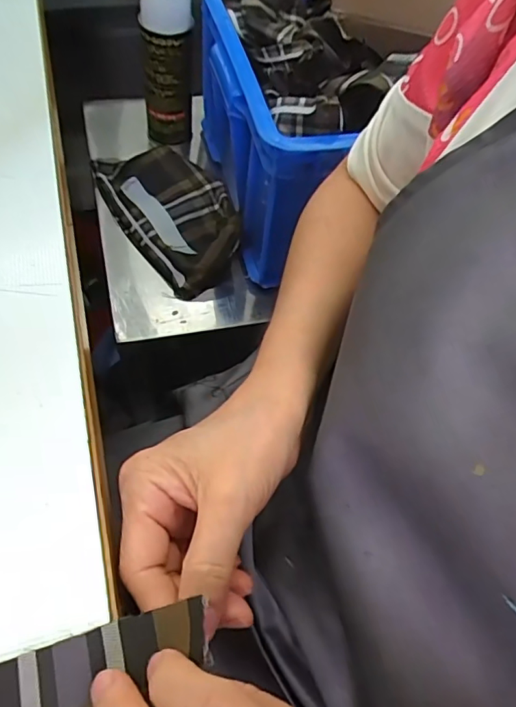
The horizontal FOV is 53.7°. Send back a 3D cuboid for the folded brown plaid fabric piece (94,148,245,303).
[{"bbox_3d":[-0.114,-0.186,0.644,0.131,0.048,0.232,-30,65,-25],"label":"folded brown plaid fabric piece"}]

